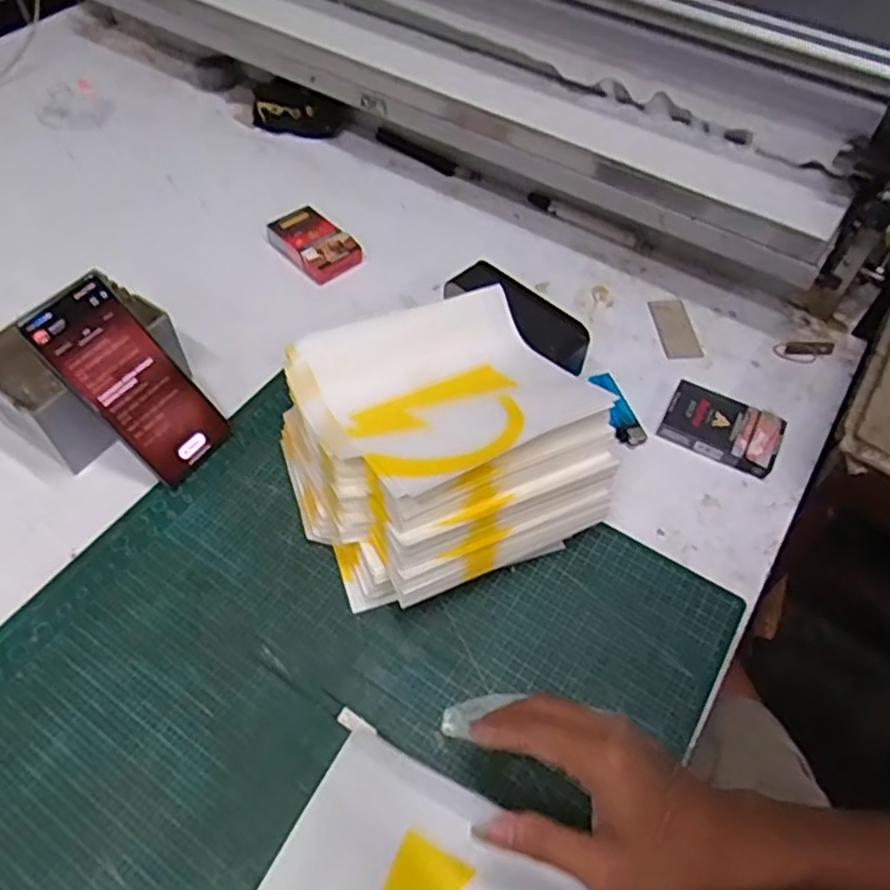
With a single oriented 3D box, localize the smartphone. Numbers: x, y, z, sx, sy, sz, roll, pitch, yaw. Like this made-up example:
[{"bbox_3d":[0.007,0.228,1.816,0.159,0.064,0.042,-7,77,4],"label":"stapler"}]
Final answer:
[{"bbox_3d":[-0.249,-0.049,0.554,0.013,0.166,0.072,-7,37,51],"label":"smartphone"}]

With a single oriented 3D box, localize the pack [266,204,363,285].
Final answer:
[{"bbox_3d":[-0.141,-0.215,0.740,0.103,0.025,0.062,39,62,23],"label":"pack"}]

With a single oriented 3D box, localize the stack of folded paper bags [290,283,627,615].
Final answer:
[{"bbox_3d":[-0.005,-0.005,0.541,0.224,0.111,0.212,-22,58,-17],"label":"stack of folded paper bags"}]

